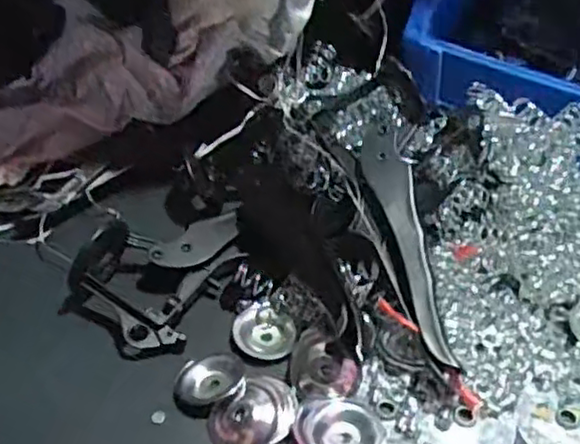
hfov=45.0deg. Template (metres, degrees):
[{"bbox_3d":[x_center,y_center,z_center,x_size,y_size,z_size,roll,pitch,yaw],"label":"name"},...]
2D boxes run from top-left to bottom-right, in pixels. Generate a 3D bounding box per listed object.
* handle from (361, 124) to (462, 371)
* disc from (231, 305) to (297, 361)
[{"bbox_3d":[0.058,0.009,0.346,0.021,0.008,0.127,-8,65,-8],"label":"handle"},{"bbox_3d":[-0.014,0.059,0.362,0.031,0.009,0.029,0,43,0],"label":"disc"}]

